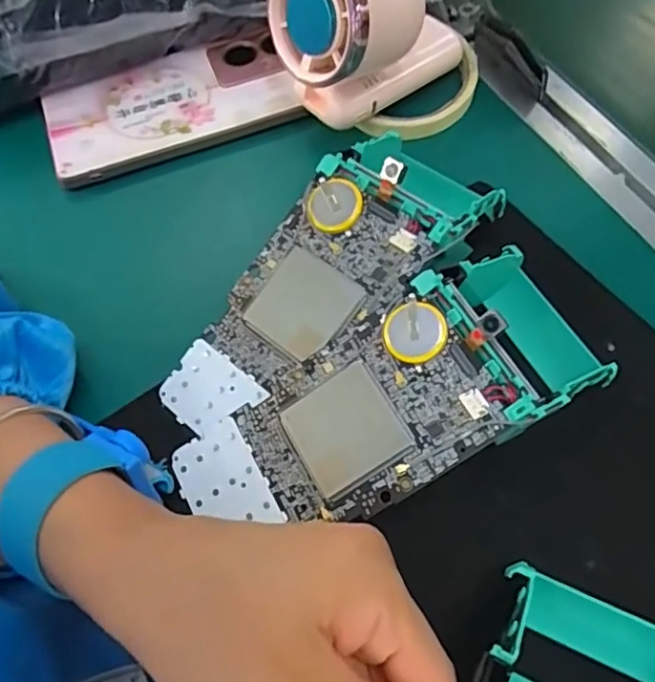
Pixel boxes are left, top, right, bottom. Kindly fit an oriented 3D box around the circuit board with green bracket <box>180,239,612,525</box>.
[{"bbox_3d":[0.020,0.028,0.240,0.167,0.050,0.069,-27,60,4],"label":"circuit board with green bracket"}]

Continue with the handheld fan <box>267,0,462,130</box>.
[{"bbox_3d":[0.026,-0.168,0.316,0.054,0.087,0.117,36,67,22],"label":"handheld fan"}]

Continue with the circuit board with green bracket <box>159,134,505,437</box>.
[{"bbox_3d":[0.007,-0.019,0.276,0.074,0.054,0.160,37,89,23],"label":"circuit board with green bracket"}]

